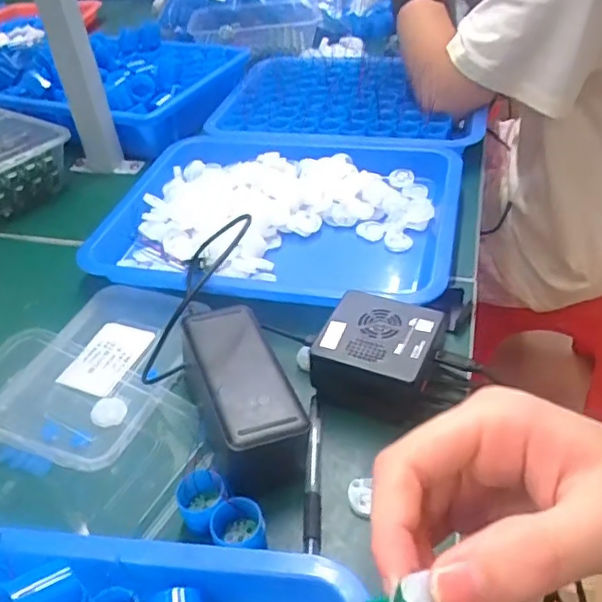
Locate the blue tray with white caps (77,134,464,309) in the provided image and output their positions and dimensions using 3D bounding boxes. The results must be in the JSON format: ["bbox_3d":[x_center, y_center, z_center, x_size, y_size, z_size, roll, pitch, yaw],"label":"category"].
[{"bbox_3d":[-0.015,-0.092,0.608,0.331,0.038,0.281,7,42,14],"label":"blue tray with white caps"}]

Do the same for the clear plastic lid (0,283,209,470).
[{"bbox_3d":[-0.154,0.046,0.477,0.129,0.014,0.174,8,42,15],"label":"clear plastic lid"}]

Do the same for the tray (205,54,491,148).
[{"bbox_3d":[0.071,-0.259,0.766,0.313,0.038,0.243,7,42,14],"label":"tray"}]

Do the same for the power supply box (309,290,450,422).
[{"bbox_3d":[0.056,0.037,0.434,0.076,0.045,0.077,18,46,25],"label":"power supply box"}]

